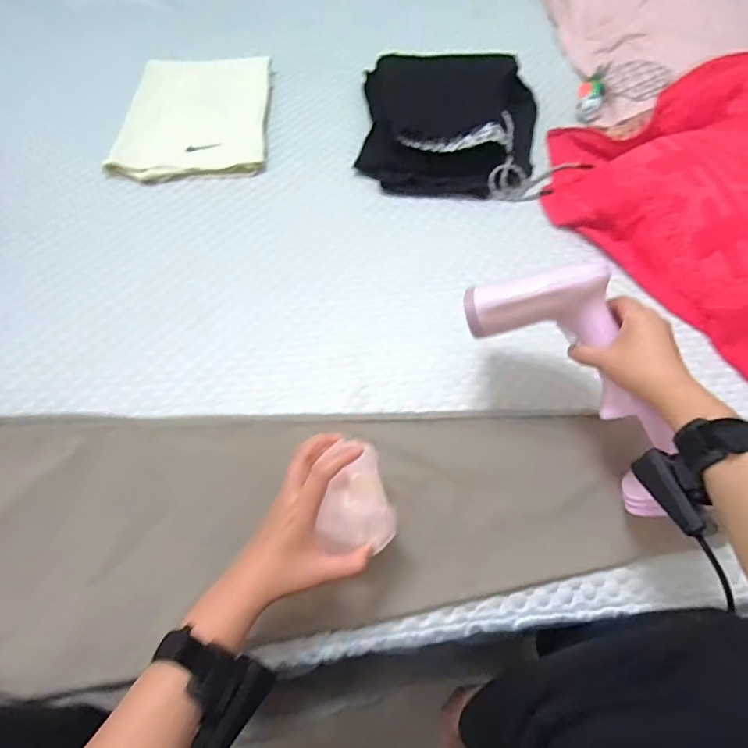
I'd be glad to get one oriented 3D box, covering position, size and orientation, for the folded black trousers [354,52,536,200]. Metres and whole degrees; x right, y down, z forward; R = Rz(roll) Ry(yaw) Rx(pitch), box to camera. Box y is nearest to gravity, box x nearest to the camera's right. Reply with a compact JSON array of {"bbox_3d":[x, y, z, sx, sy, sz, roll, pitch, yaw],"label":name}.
[{"bbox_3d":[0.127,-0.427,0.796,0.288,0.077,0.314,3,58,2],"label":"folded black trousers"}]

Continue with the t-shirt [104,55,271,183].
[{"bbox_3d":[-0.311,-0.452,0.846,0.246,0.035,0.311,-2,58,-2],"label":"t-shirt"}]

